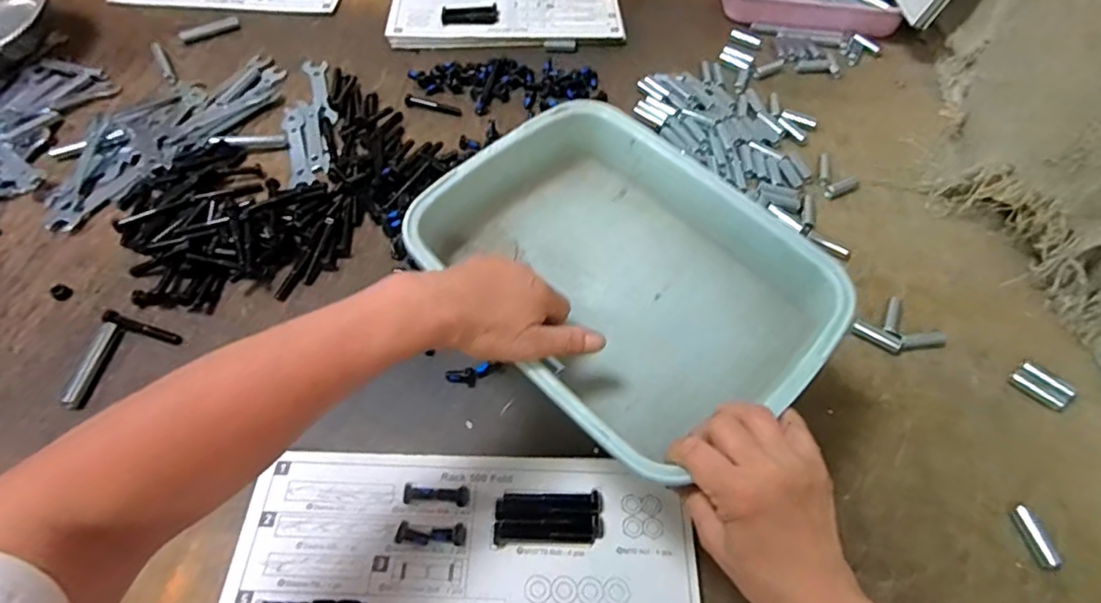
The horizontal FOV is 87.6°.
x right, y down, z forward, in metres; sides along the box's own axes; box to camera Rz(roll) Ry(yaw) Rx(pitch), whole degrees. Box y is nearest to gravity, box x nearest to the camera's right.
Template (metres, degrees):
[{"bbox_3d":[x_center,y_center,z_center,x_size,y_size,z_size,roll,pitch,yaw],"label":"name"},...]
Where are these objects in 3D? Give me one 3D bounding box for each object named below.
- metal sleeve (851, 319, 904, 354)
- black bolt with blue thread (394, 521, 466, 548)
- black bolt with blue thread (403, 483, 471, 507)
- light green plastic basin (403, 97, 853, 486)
[{"bbox_3d":[0.345,0.036,0.605,0.050,0.014,0.018,37,62,21],"label":"metal sleeve"},{"bbox_3d":[-0.096,0.188,0.465,0.055,0.012,0.016,3,55,0],"label":"black bolt with blue thread"},{"bbox_3d":[-0.096,0.163,0.483,0.055,0.014,0.015,4,55,1],"label":"black bolt with blue thread"},{"bbox_3d":[0.061,-0.026,0.480,0.242,0.078,0.315,-36,64,-23],"label":"light green plastic basin"}]

